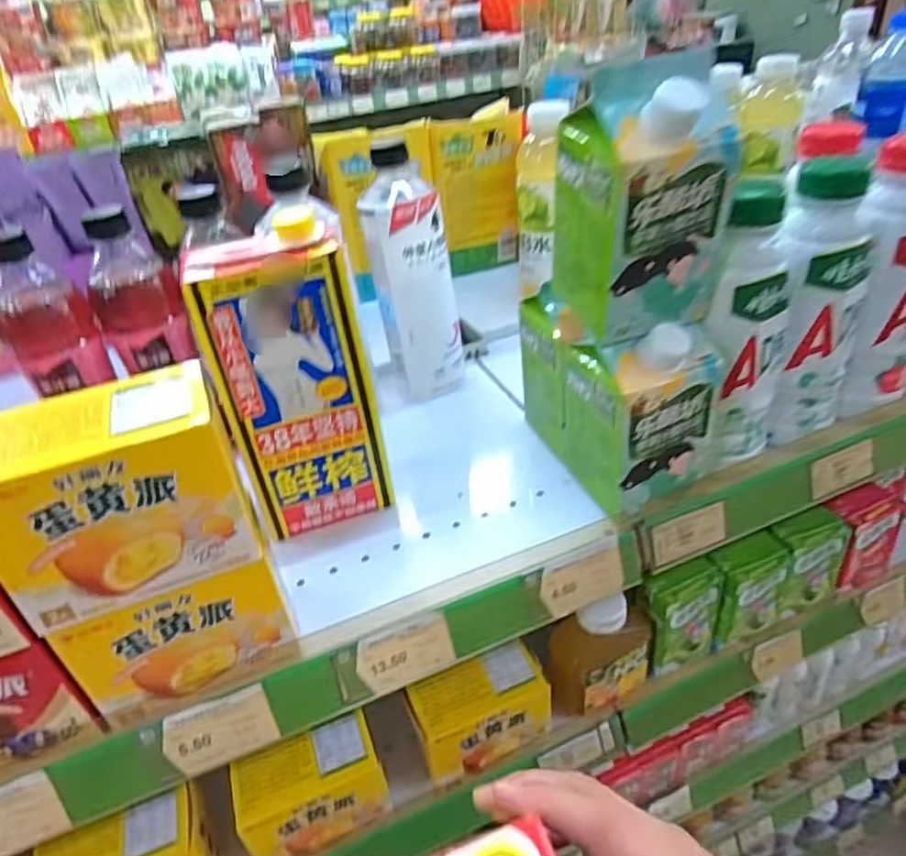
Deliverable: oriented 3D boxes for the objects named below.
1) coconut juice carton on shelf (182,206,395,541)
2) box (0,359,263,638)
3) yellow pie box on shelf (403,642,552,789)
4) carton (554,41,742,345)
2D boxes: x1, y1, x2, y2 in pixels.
[{"bbox_3d":[-0.103,-0.028,0.429,0.089,0.200,0.050,-17,37,-14],"label":"coconut juice carton on shelf"},{"bbox_3d":[-0.161,0.029,0.316,0.108,0.089,0.062,-19,38,-16],"label":"box"},{"bbox_3d":[0.022,0.233,0.540,0.110,0.074,0.057,-18,37,-15],"label":"yellow pie box on shelf"},{"bbox_3d":[0.105,-0.128,0.371,0.082,0.137,0.071,-13,36,-9],"label":"carton"}]

